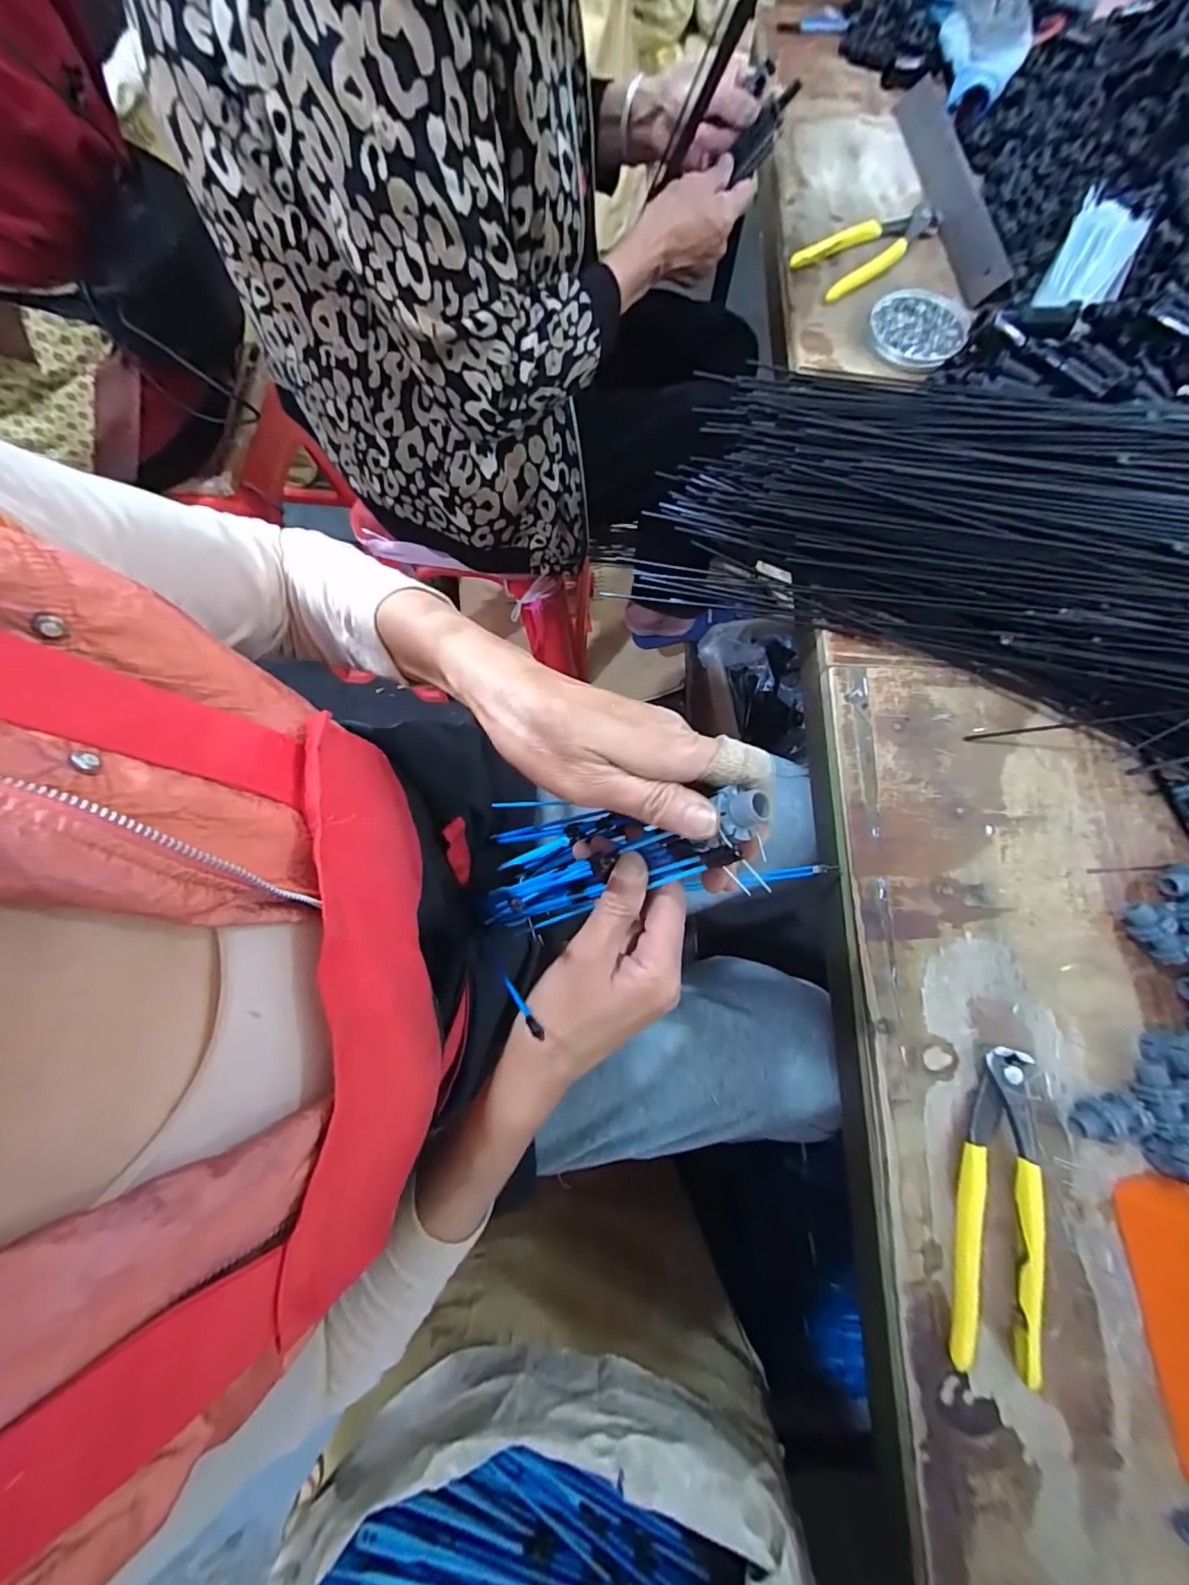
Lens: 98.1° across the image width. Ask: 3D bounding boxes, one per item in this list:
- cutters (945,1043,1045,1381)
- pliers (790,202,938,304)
[{"bbox_3d":[0.239,0.238,0.303,0.046,0.015,0.163,16,75,4],"label":"cutters"},{"bbox_3d":[0.275,-0.549,0.517,0.150,0.017,0.064,-33,77,-9],"label":"pliers"}]

